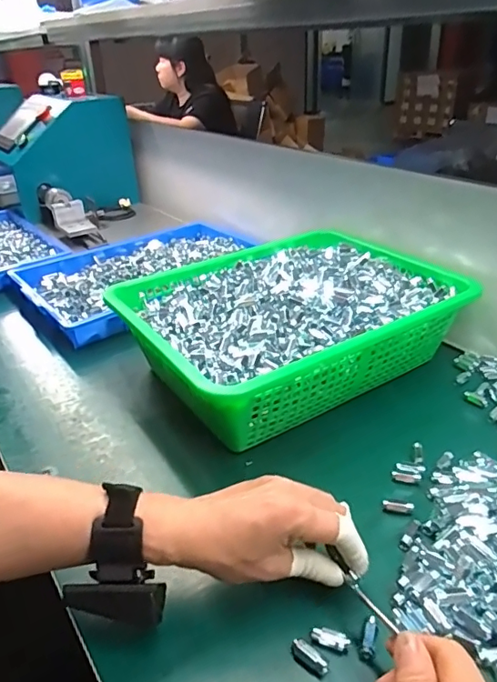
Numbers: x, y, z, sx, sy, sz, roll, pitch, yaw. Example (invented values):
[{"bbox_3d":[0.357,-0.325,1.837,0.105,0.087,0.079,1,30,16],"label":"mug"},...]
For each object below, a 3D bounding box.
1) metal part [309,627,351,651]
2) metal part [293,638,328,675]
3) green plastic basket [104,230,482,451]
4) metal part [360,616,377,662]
[{"bbox_3d":[0.060,0.218,0.375,0.027,0.007,0.012,7,35,16],"label":"metal part"},{"bbox_3d":[0.044,0.224,0.362,0.026,0.011,0.011,19,39,30],"label":"metal part"},{"bbox_3d":[0.051,-0.030,0.667,0.380,0.101,0.302,-20,35,-27],"label":"green plastic basket"},{"bbox_3d":[0.088,0.216,0.371,0.009,0.005,0.030,9,48,18],"label":"metal part"}]

